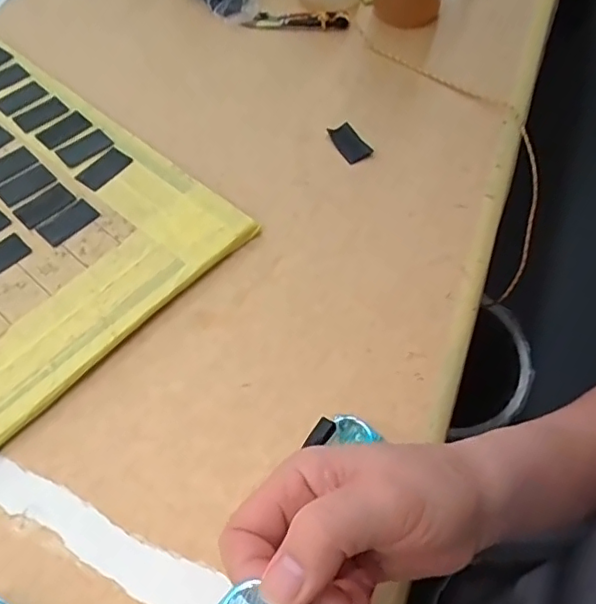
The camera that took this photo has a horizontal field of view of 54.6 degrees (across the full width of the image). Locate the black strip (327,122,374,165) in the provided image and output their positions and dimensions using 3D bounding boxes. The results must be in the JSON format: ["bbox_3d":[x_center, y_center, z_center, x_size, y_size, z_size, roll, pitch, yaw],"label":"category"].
[{"bbox_3d":[0.044,-0.134,0.486,0.025,0.004,0.041,-21,62,-17],"label":"black strip"}]

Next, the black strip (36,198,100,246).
[{"bbox_3d":[-0.173,-0.060,0.434,0.026,0.004,0.042,37,62,18],"label":"black strip"}]

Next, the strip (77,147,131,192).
[{"bbox_3d":[-0.155,-0.107,0.462,0.025,0.004,0.043,33,61,16],"label":"strip"}]

